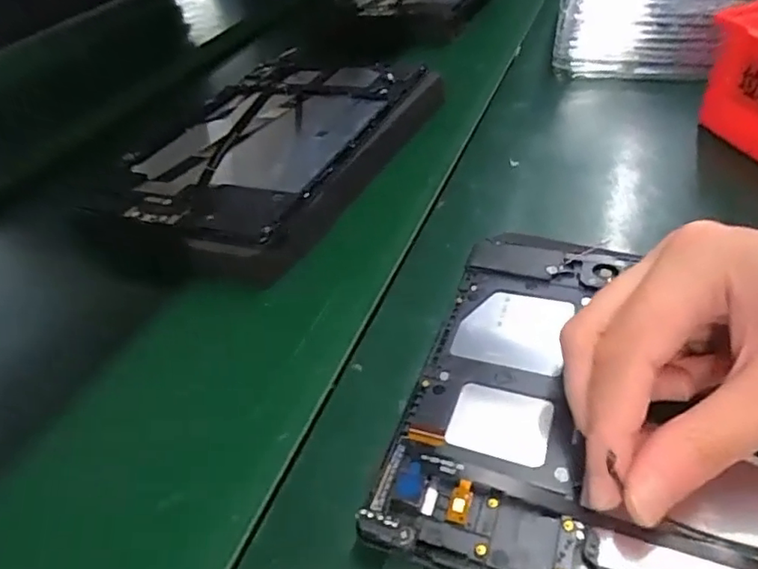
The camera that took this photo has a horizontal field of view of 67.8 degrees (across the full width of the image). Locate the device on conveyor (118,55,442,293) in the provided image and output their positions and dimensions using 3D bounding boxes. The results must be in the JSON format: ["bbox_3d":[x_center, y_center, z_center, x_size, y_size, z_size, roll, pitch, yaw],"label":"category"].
[{"bbox_3d":[-0.072,-0.101,0.380,0.158,0.019,0.262,13,44,22],"label":"device on conveyor"}]

